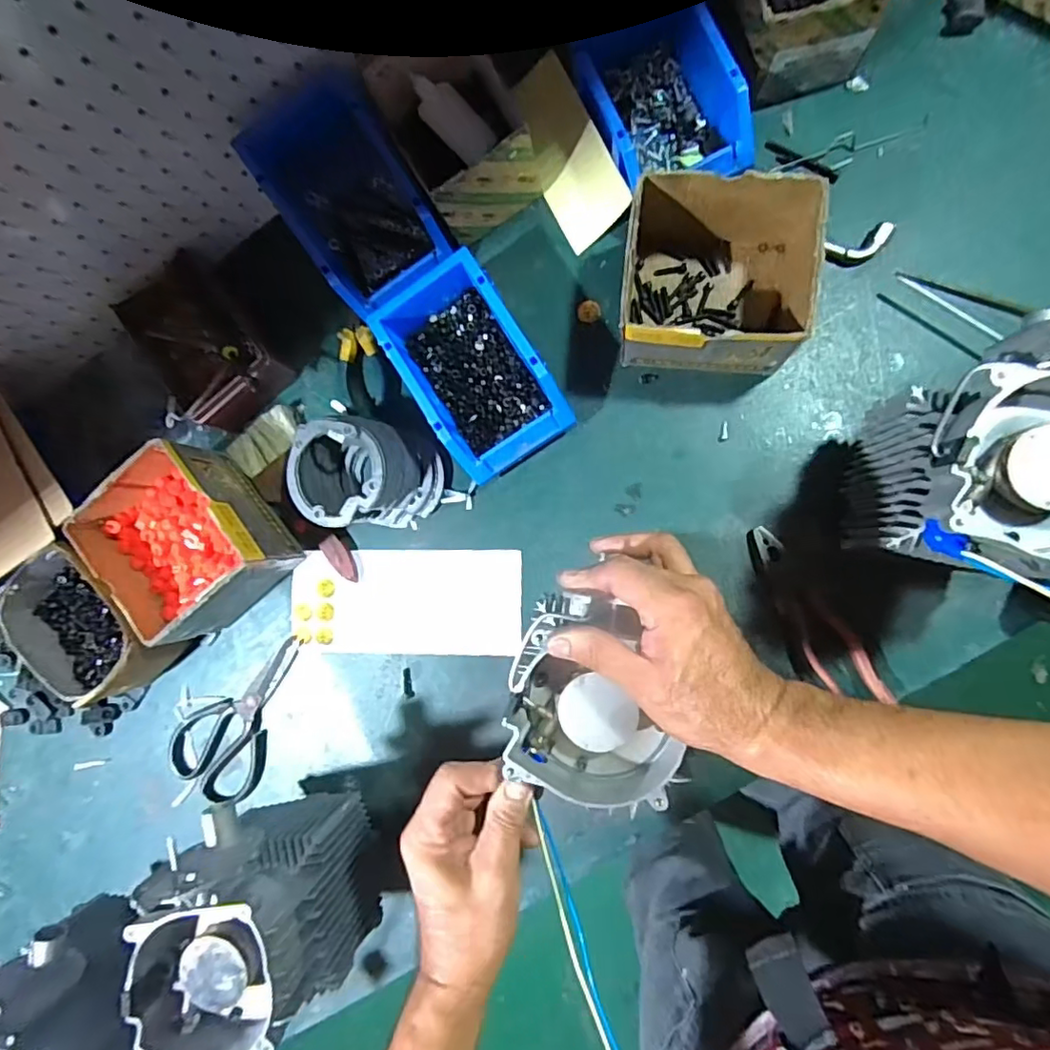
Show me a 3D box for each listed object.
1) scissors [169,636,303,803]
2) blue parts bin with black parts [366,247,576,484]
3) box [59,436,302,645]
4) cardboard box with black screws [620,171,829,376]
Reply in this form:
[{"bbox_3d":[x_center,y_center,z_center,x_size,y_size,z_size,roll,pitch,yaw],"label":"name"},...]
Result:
[{"bbox_3d":[-0.302,0.200,0.623,0.102,0.011,0.198,32,93,9],"label":"scissors"},{"bbox_3d":[-0.052,-0.149,0.552,0.116,0.067,0.195,-32,84,7],"label":"blue parts bin with black parts"},{"bbox_3d":[-0.336,0.020,0.579,0.144,0.090,0.162,-39,84,6],"label":"box"},{"bbox_3d":[0.165,-0.215,0.513,0.151,0.098,0.147,12,91,9],"label":"cardboard box with black screws"}]

